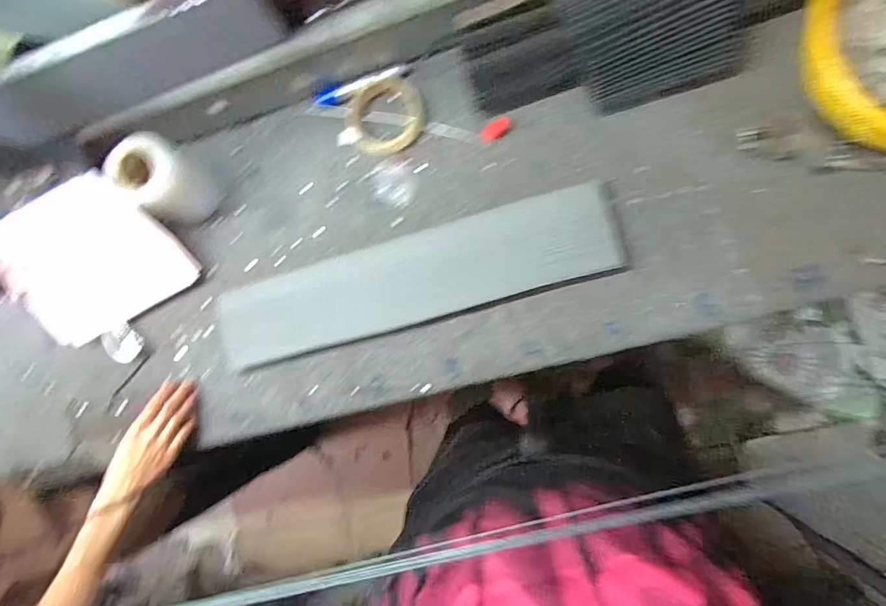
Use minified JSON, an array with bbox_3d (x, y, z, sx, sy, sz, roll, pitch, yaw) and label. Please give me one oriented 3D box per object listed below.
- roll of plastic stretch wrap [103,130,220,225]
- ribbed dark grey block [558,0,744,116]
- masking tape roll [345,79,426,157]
[{"bbox_3d":[-0.345,-0.157,0.577,0.074,0.106,0.077,0,88,10],"label":"roll of plastic stretch wrap"},{"bbox_3d":[0.229,-0.297,0.504,0.163,0.011,0.140,-12,109,16],"label":"ribbed dark grey block"},{"bbox_3d":[-0.072,-0.235,0.582,0.095,0.024,0.089,0,88,10],"label":"masking tape roll"}]

